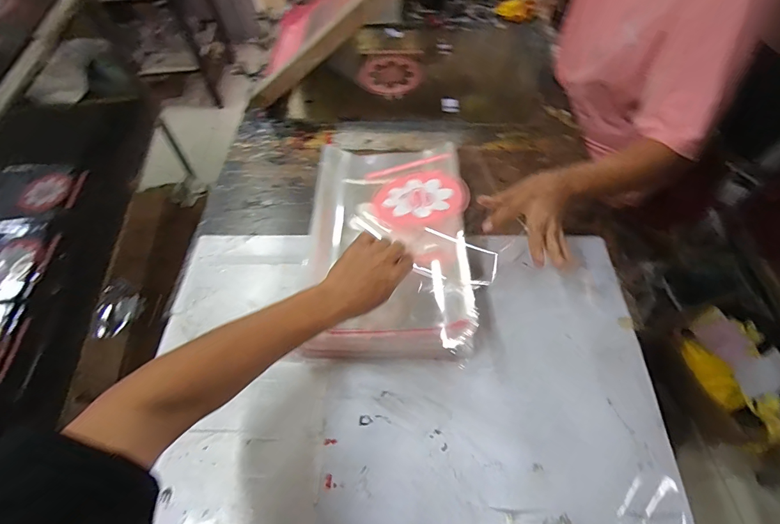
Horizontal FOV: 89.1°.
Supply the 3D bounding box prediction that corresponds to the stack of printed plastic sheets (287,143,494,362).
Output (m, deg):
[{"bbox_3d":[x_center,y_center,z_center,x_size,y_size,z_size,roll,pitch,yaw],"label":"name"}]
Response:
[{"bbox_3d":[0.017,-0.071,0.662,0.281,0.066,0.455,0,57,2],"label":"stack of printed plastic sheets"}]

